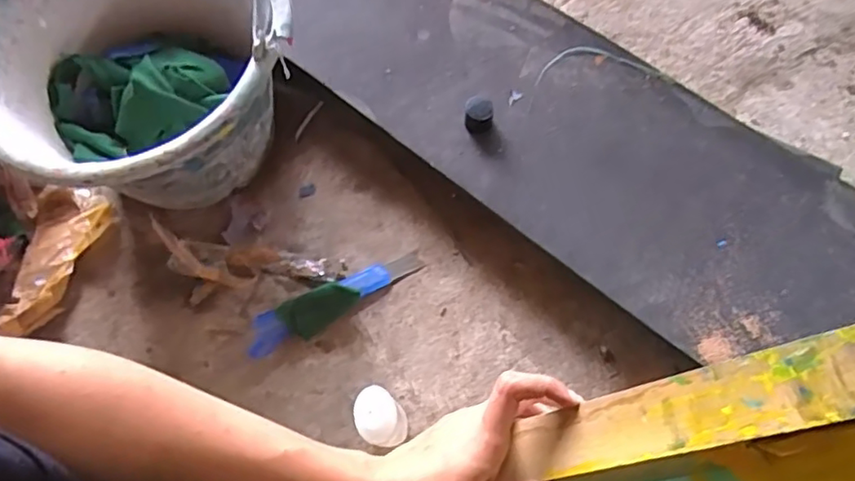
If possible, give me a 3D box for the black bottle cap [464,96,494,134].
[{"bbox_3d":[0.046,-0.113,0.541,0.024,0.023,0.029,3,68,3],"label":"black bottle cap"}]

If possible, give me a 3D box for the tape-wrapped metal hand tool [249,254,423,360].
[{"bbox_3d":[-0.078,0.051,0.526,0.161,0.027,0.033,-25,69,-8],"label":"tape-wrapped metal hand tool"}]

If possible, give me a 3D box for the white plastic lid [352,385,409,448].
[{"bbox_3d":[-0.034,0.122,0.423,0.033,0.017,0.041,-22,69,-7],"label":"white plastic lid"}]

